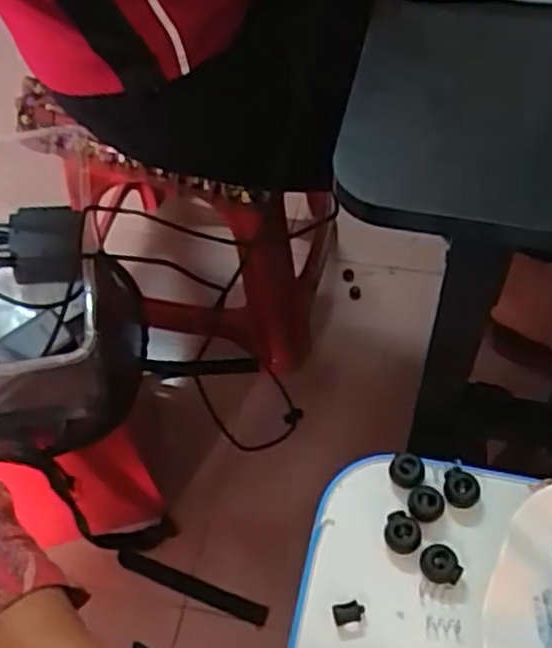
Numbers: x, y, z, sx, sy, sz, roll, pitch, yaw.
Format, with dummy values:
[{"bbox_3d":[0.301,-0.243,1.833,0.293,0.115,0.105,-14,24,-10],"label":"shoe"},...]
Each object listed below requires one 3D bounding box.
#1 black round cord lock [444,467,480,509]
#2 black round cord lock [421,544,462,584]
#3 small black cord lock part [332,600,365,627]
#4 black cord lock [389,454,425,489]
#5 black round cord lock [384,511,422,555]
[{"bbox_3d":[0.093,0.082,0.382,0.018,0.010,0.017,-2,57,3],"label":"black round cord lock"},{"bbox_3d":[0.079,0.115,0.362,0.019,0.008,0.017,17,60,15],"label":"black round cord lock"},{"bbox_3d":[0.034,0.135,0.356,0.015,0.004,0.009,-14,57,-5],"label":"small black cord lock part"},{"bbox_3d":[0.067,0.075,0.390,0.017,0.011,0.015,20,61,17],"label":"black cord lock"},{"bbox_3d":[0.062,0.102,0.372,0.017,0.009,0.018,4,57,7],"label":"black round cord lock"}]

